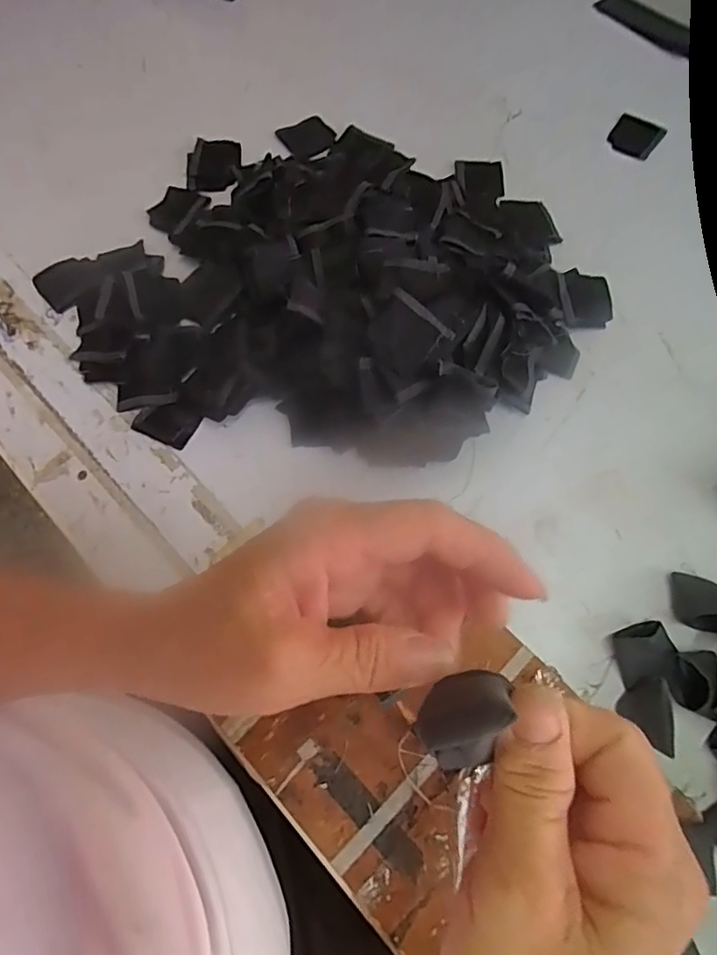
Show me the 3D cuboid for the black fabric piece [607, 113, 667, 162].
[{"bbox_3d":[0.288,-0.355,0.578,0.048,0.006,0.054,31,71,13],"label":"black fabric piece"}]

